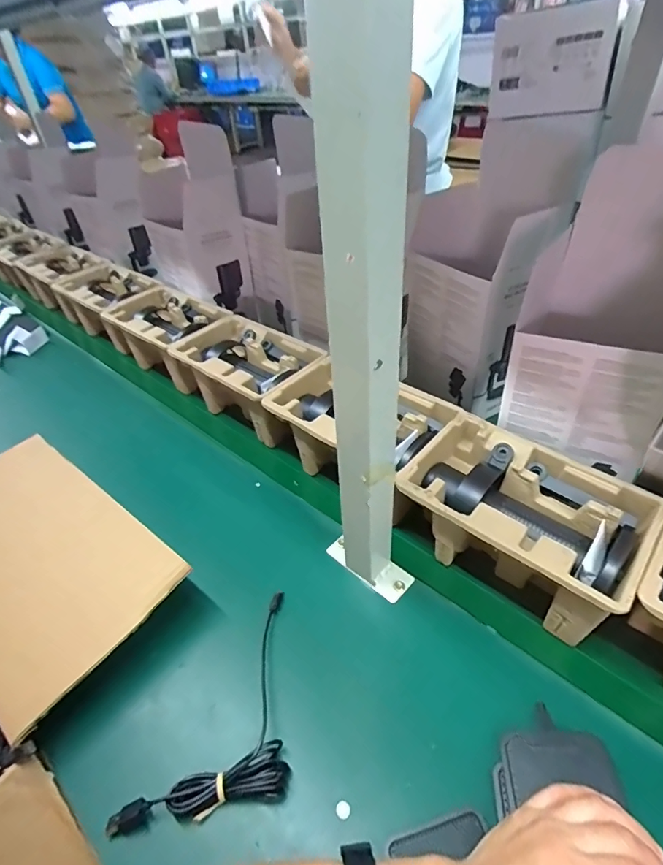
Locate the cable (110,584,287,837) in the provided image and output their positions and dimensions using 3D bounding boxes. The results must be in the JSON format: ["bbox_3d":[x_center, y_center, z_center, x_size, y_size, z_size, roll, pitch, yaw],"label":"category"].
[{"bbox_3d":[-0.071,0.256,0.398,0.103,0.029,0.221,18,45,25],"label":"cable"}]

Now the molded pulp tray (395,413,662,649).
[{"bbox_3d":[0.198,0.096,0.482,0.229,0.103,0.147,26,49,31],"label":"molded pulp tray"}]

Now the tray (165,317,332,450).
[{"bbox_3d":[-0.132,-0.087,0.732,0.152,0.106,0.241,-35,48,-30],"label":"tray"}]

